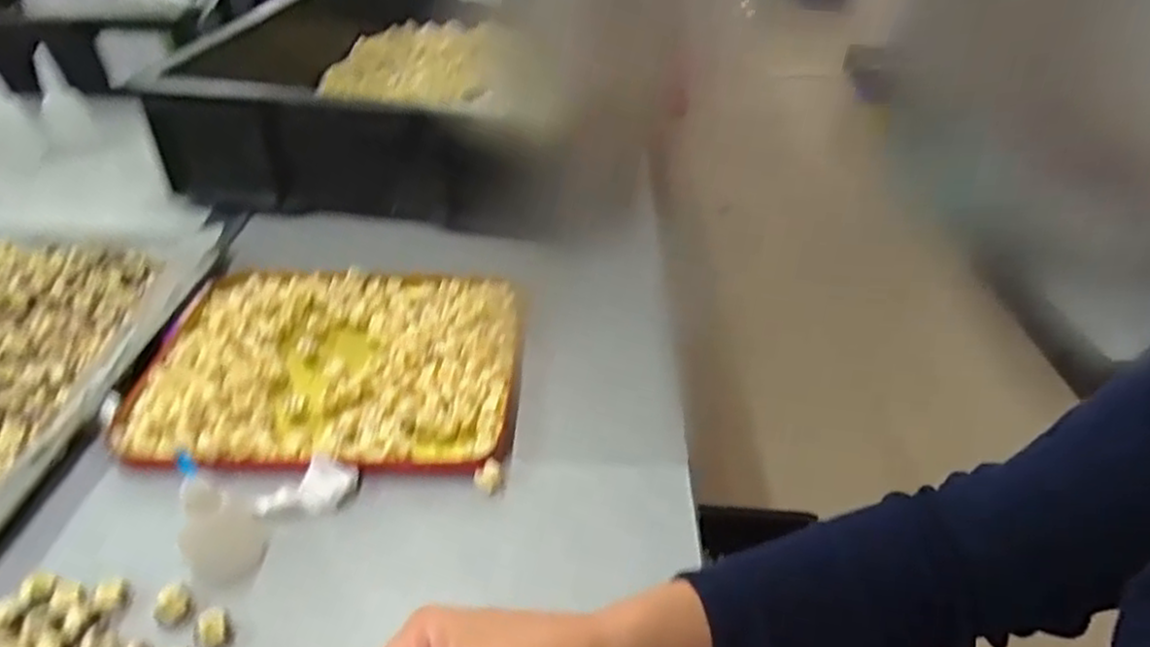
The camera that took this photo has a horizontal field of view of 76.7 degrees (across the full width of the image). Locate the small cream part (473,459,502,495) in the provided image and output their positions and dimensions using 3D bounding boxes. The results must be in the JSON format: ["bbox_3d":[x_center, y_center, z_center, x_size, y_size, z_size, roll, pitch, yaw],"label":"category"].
[{"bbox_3d":[-0.053,0.094,0.442,0.016,0.015,0.016,-6,39,-9],"label":"small cream part"}]

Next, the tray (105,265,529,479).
[{"bbox_3d":[-0.171,0.027,0.519,0.251,0.027,0.197,1,38,0],"label":"tray"}]

